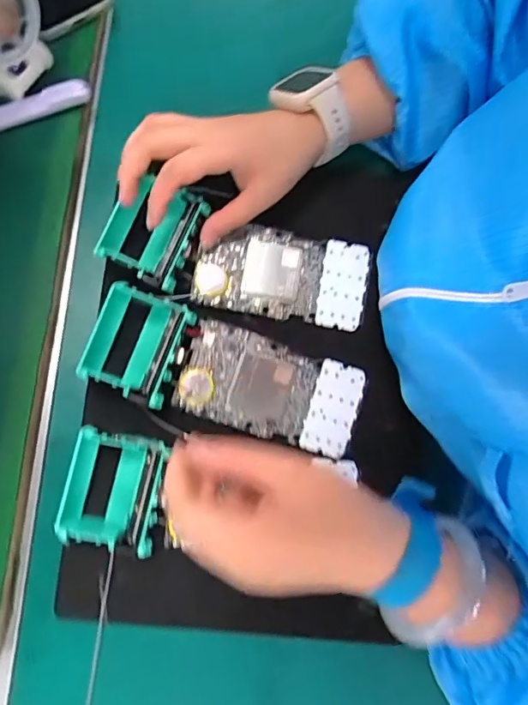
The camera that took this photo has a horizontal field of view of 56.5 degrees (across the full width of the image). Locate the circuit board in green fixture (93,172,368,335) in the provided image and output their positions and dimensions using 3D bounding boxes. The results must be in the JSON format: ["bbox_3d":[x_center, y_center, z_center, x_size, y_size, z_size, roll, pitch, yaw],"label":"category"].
[{"bbox_3d":[-0.018,-0.067,0.366,0.193,0.036,0.066,10,71,-9],"label":"circuit board in green fixture"}]

